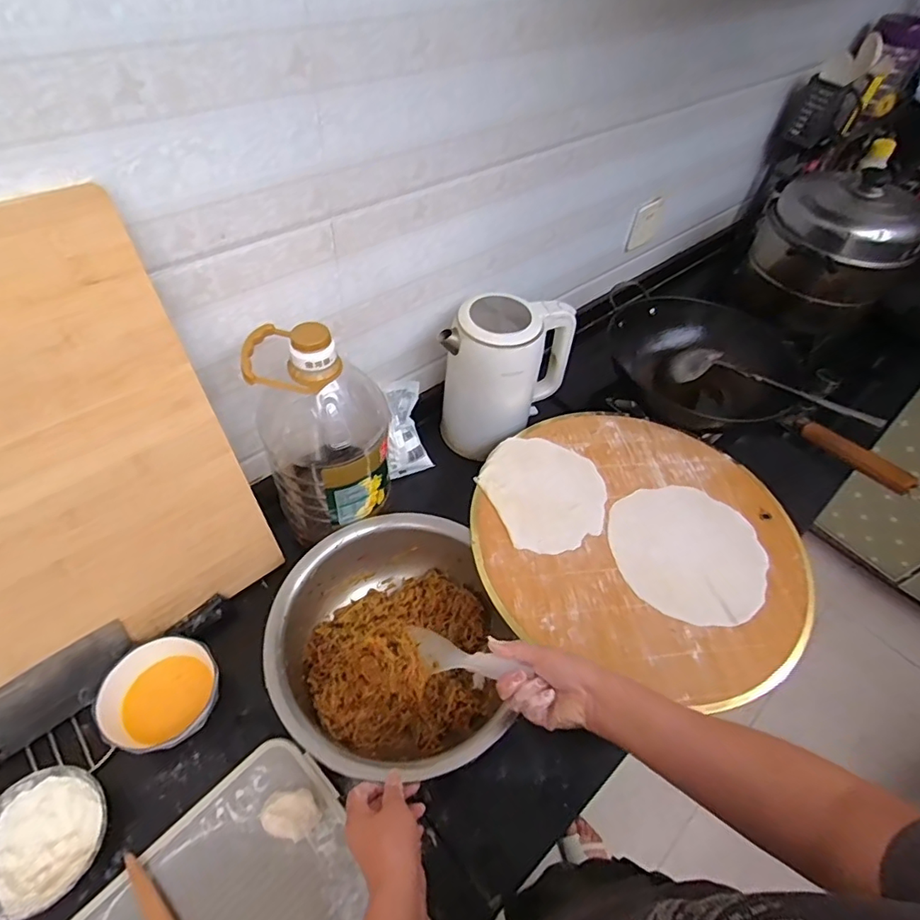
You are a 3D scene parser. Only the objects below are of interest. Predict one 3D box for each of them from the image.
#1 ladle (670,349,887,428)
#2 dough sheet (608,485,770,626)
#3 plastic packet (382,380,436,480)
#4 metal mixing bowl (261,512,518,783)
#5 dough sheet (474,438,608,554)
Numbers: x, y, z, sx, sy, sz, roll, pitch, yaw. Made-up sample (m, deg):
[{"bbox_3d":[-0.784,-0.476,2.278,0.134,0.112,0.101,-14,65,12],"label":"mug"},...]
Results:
[{"bbox_3d":[0.504,-0.123,0.873,0.074,0.042,0.342,-29,42,-26],"label":"ladle"},{"bbox_3d":[0.313,0.124,0.713,0.208,0.008,0.204,0,51,-7],"label":"dough sheet"},{"bbox_3d":[-0.088,-0.050,0.865,0.073,0.156,0.041,-7,8,-11],"label":"plastic packet"},{"bbox_3d":[-0.087,0.228,0.655,0.274,0.092,0.312,-18,54,-19],"label":"metal mixing bowl"},{"bbox_3d":[0.123,0.038,0.757,0.171,0.012,0.194,-19,55,-20],"label":"dough sheet"}]

